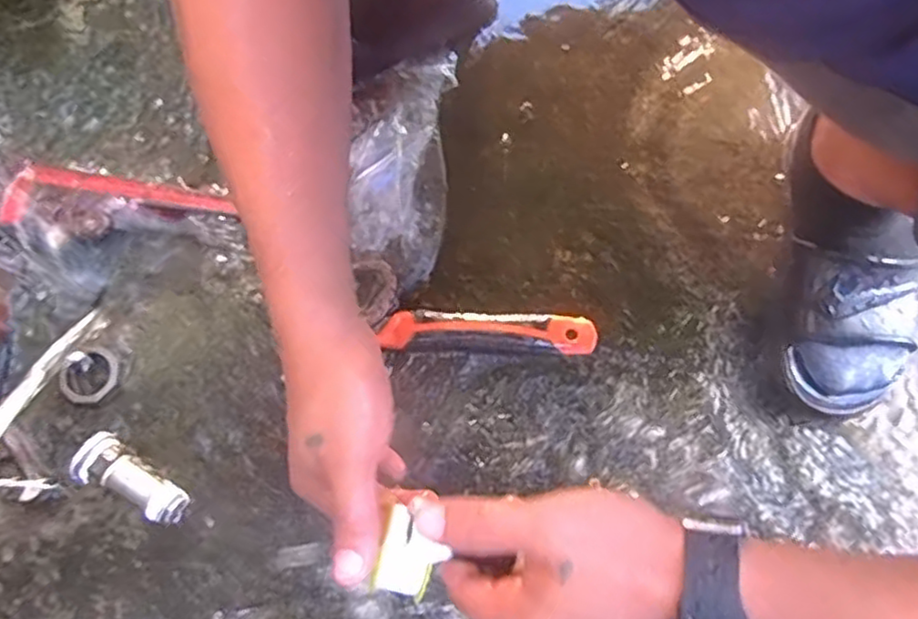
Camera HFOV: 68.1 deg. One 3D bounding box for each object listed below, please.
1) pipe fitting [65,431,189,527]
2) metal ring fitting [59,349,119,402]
[{"bbox_3d":[-0.249,0.131,0.517,0.083,0.030,0.036,33,77,8],"label":"pipe fitting"},{"bbox_3d":[-0.297,0.053,0.547,0.043,0.009,0.044,0,75,-1],"label":"metal ring fitting"}]

